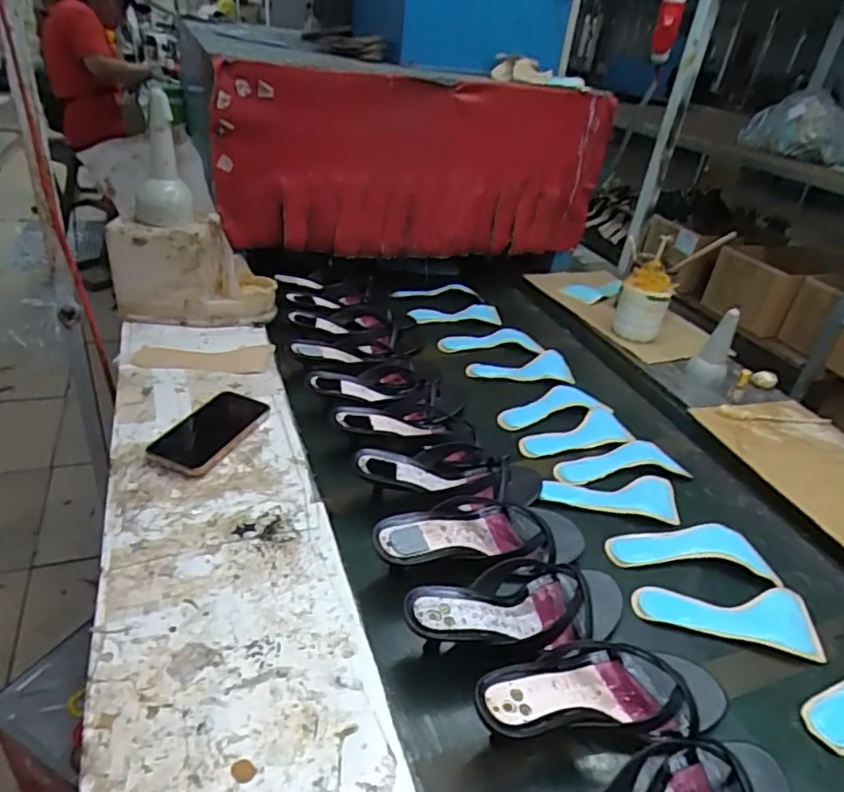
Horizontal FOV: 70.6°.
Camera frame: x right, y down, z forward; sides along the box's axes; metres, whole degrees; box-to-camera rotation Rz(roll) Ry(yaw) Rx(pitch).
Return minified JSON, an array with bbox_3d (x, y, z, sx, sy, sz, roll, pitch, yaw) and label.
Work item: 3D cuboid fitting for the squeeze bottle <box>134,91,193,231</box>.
[{"bbox_3d":[-0.411,-0.360,0.914,0.082,0.190,0.077,-8,35,-22],"label":"squeeze bottle"}]

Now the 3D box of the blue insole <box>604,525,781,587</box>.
[{"bbox_3d":[0.326,0.183,0.735,0.196,0.006,0.084,9,32,3],"label":"blue insole"}]

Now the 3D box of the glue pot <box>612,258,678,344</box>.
[{"bbox_3d":[0.456,-0.188,1.235,0.095,0.155,0.097,19,32,14],"label":"glue pot"}]

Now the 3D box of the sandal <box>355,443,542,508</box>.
[{"bbox_3d":[0.046,0.102,0.750,0.265,0.045,0.106,7,30,-26],"label":"sandal"}]

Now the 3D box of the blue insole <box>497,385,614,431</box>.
[{"bbox_3d":[0.207,0.017,0.986,0.206,0.019,0.078,-13,37,-22],"label":"blue insole"}]

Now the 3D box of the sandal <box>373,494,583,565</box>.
[{"bbox_3d":[0.071,0.156,0.665,0.264,0.052,0.104,4,31,-27],"label":"sandal"}]

